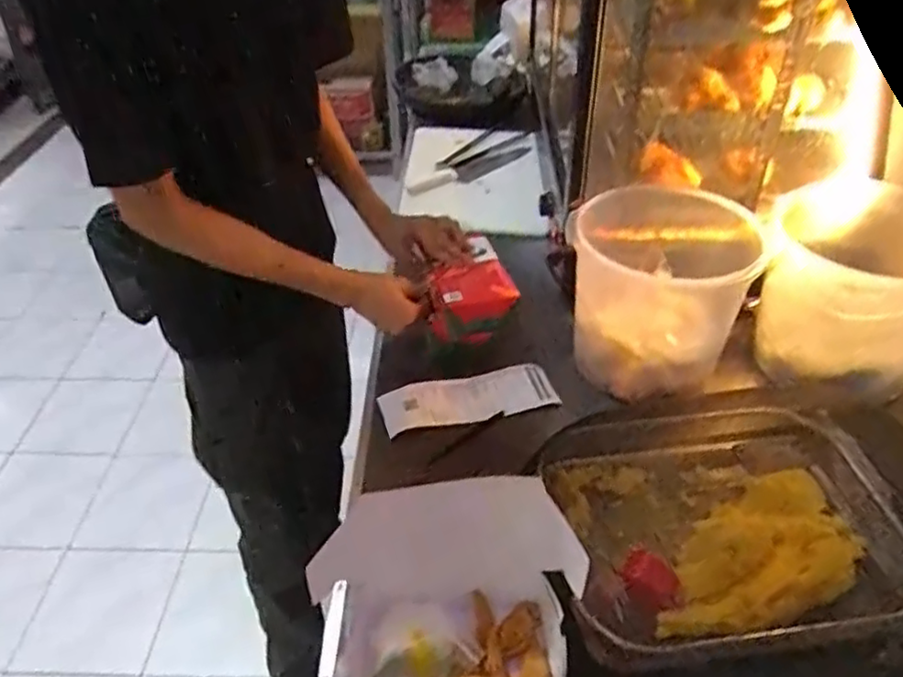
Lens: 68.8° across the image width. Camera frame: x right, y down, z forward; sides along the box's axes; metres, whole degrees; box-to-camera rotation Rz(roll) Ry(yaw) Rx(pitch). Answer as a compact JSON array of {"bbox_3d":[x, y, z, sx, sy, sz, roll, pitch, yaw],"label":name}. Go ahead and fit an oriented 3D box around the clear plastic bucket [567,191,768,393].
[{"bbox_3d":[0.291,-0.070,0.941,0.233,0.214,0.251,0,41,0],"label":"clear plastic bucket"}]

